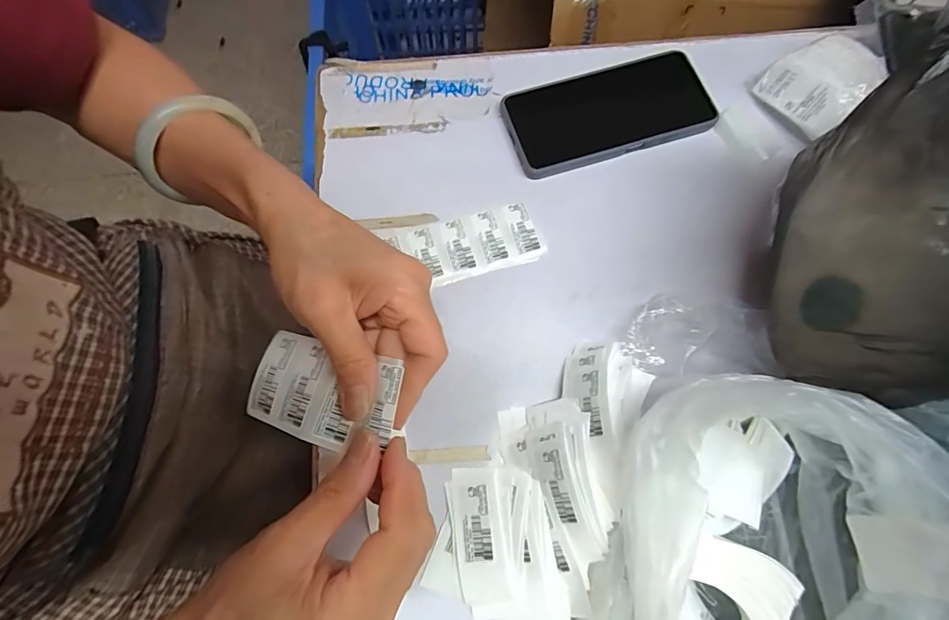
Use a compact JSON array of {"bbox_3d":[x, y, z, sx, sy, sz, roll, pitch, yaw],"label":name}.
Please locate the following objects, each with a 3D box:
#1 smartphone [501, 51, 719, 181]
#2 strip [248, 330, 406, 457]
[{"bbox_3d":[0.110,-0.166,0.367,0.164,0.017,0.080,-17,75,-5],"label":"smartphone"},{"bbox_3d":[-0.081,0.044,0.231,0.093,0.006,0.049,12,79,25],"label":"strip"}]

